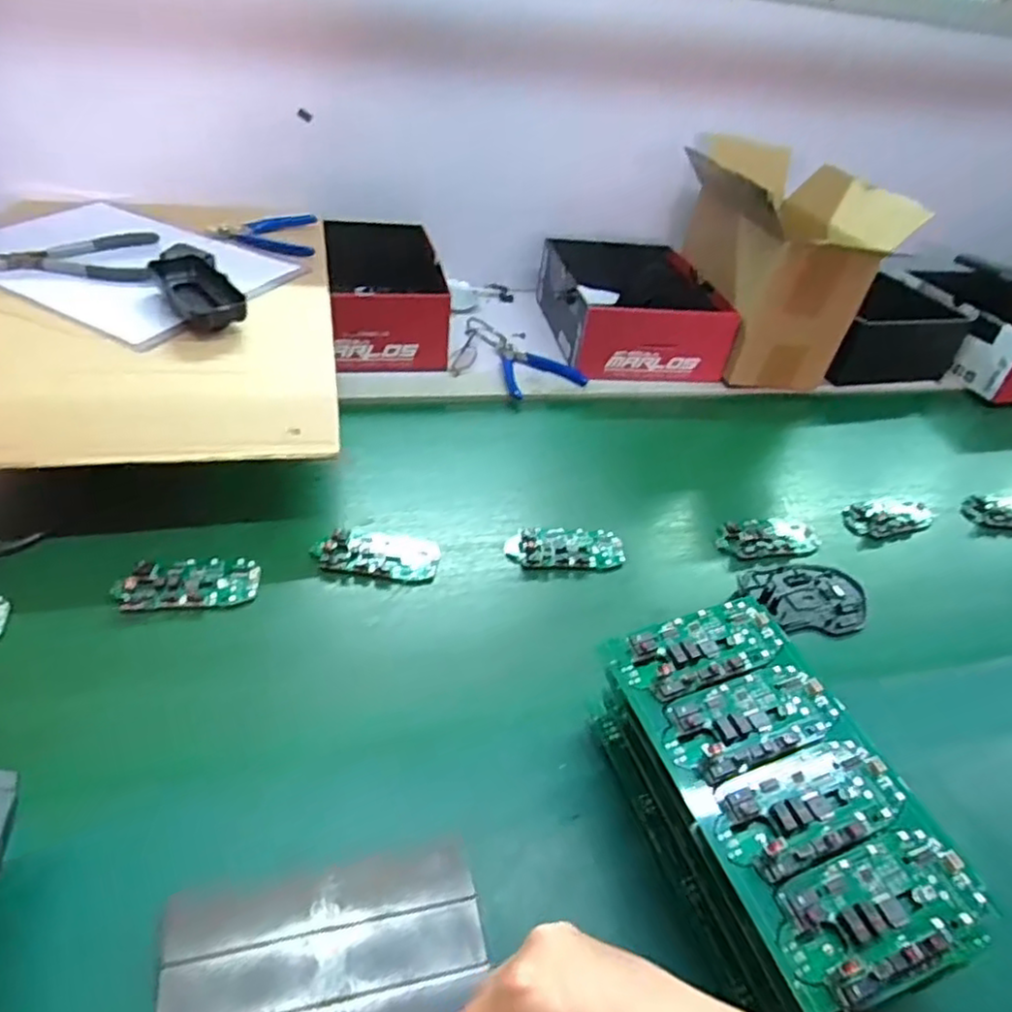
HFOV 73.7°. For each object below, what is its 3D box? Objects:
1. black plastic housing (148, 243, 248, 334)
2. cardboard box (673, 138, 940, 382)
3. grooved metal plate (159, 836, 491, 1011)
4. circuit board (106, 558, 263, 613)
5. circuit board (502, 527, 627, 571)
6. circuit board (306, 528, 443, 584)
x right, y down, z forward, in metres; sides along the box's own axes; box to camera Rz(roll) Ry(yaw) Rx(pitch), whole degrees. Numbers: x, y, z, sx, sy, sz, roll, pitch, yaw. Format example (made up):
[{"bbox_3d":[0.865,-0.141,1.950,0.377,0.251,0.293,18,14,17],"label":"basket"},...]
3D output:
[{"bbox_3d":[-0.288,-0.203,0.630,0.059,0.034,0.131,-18,46,-28],"label":"black plastic housing"},{"bbox_3d":[0.328,-0.298,0.857,0.184,0.218,0.265,-4,41,-14],"label":"cardboard box"},{"bbox_3d":[-0.083,0.219,0.320,0.146,0.008,0.099,-4,41,-17],"label":"grooved metal plate"},{"bbox_3d":[-0.235,0.055,0.504,0.094,0.014,0.046,-4,41,-13],"label":"circuit board"},{"bbox_3d":[0.051,0.036,0.588,0.102,0.013,0.046,0,40,-9],"label":"circuit board"},{"bbox_3d":[-0.106,0.039,0.550,0.100,0.019,0.048,8,40,1],"label":"circuit board"}]

